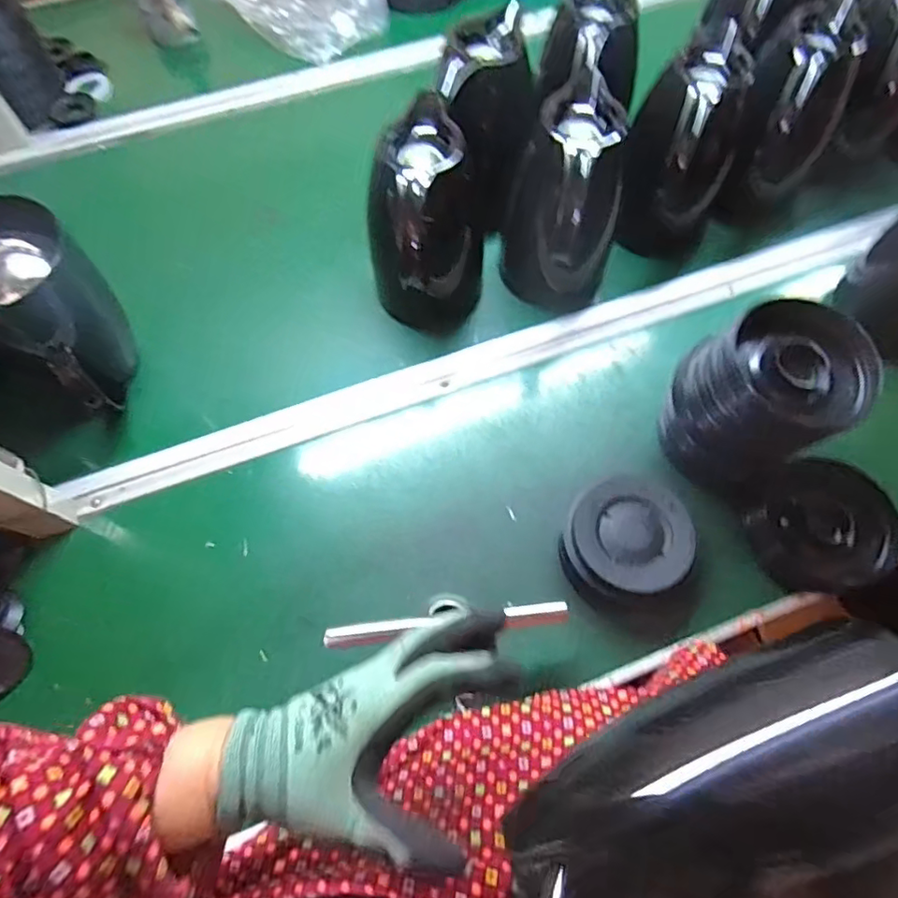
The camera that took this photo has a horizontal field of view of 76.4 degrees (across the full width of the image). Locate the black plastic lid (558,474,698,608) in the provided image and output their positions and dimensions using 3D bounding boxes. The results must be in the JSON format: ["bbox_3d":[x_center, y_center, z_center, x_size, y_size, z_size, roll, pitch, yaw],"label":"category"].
[{"bbox_3d":[0.165,0.086,0.537,0.118,0.045,0.113,0,66,1],"label":"black plastic lid"}]

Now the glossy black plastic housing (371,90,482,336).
[{"bbox_3d":[-0.027,-0.220,0.593,0.094,0.198,0.118,37,71,16],"label":"glossy black plastic housing"}]

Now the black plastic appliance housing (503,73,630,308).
[{"bbox_3d":[0.124,-0.244,0.608,0.113,0.204,0.106,-35,70,-14],"label":"black plastic appliance housing"}]

